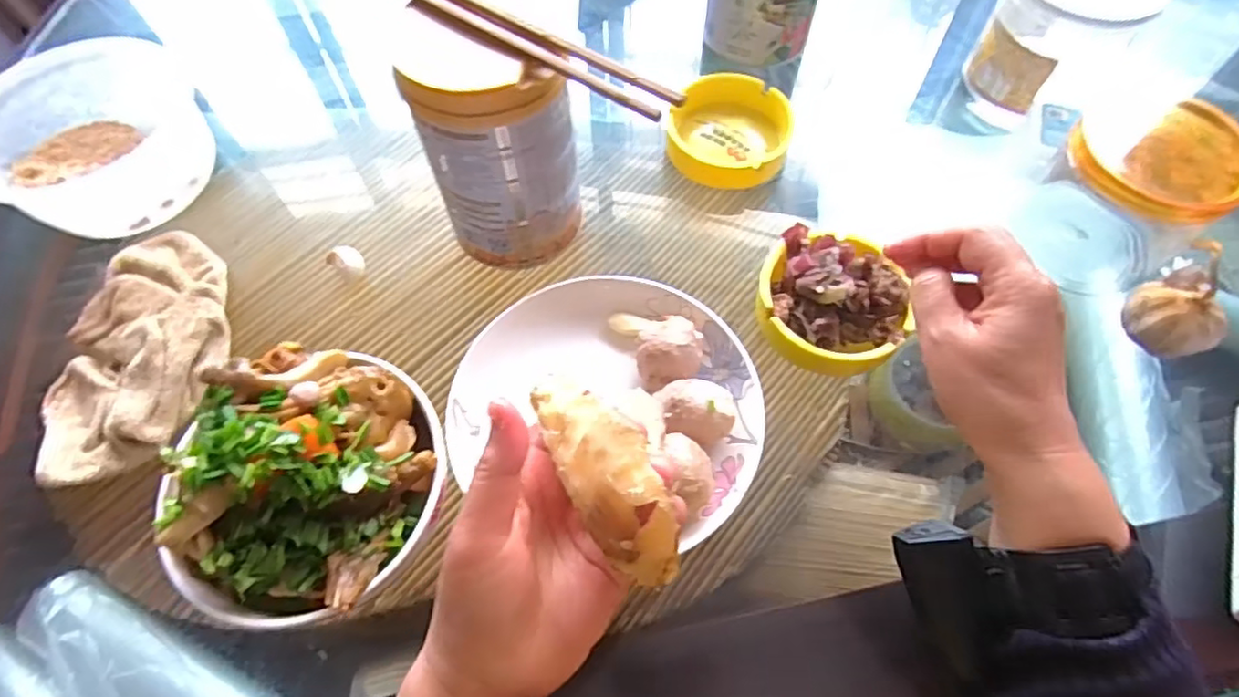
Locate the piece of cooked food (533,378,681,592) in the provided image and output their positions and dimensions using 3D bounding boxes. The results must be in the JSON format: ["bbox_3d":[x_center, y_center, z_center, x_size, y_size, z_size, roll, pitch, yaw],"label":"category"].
[{"bbox_3d":[-0.008,0.045,0.255,0.032,0.035,0.097,-27,56,-14],"label":"piece of cooked food"}]

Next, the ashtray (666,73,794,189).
[{"bbox_3d":[0.088,-0.175,0.508,0.095,0.024,0.100,0,62,0],"label":"ashtray"}]

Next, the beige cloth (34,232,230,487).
[{"bbox_3d":[-0.324,-0.005,0.425,0.107,0.027,0.186,-5,62,-3],"label":"beige cloth"}]

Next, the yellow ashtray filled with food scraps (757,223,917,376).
[{"bbox_3d":[0.140,-0.034,0.408,0.093,0.036,0.097,7,62,3],"label":"yellow ashtray filled with food scraps"}]

